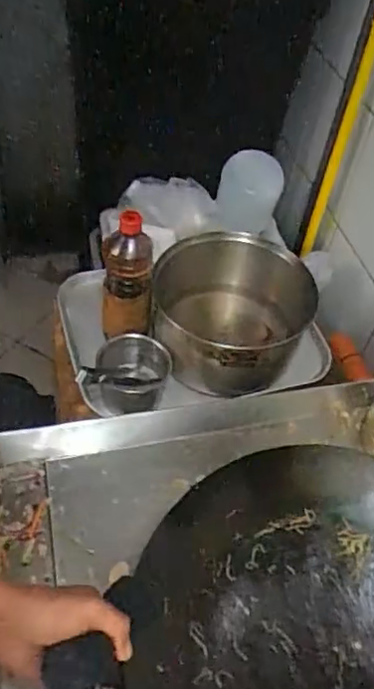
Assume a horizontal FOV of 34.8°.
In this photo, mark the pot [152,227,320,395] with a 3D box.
[{"bbox_3d":[0.084,-0.048,1.052,0.271,0.169,0.261,3,48,-4],"label":"pot"}]

